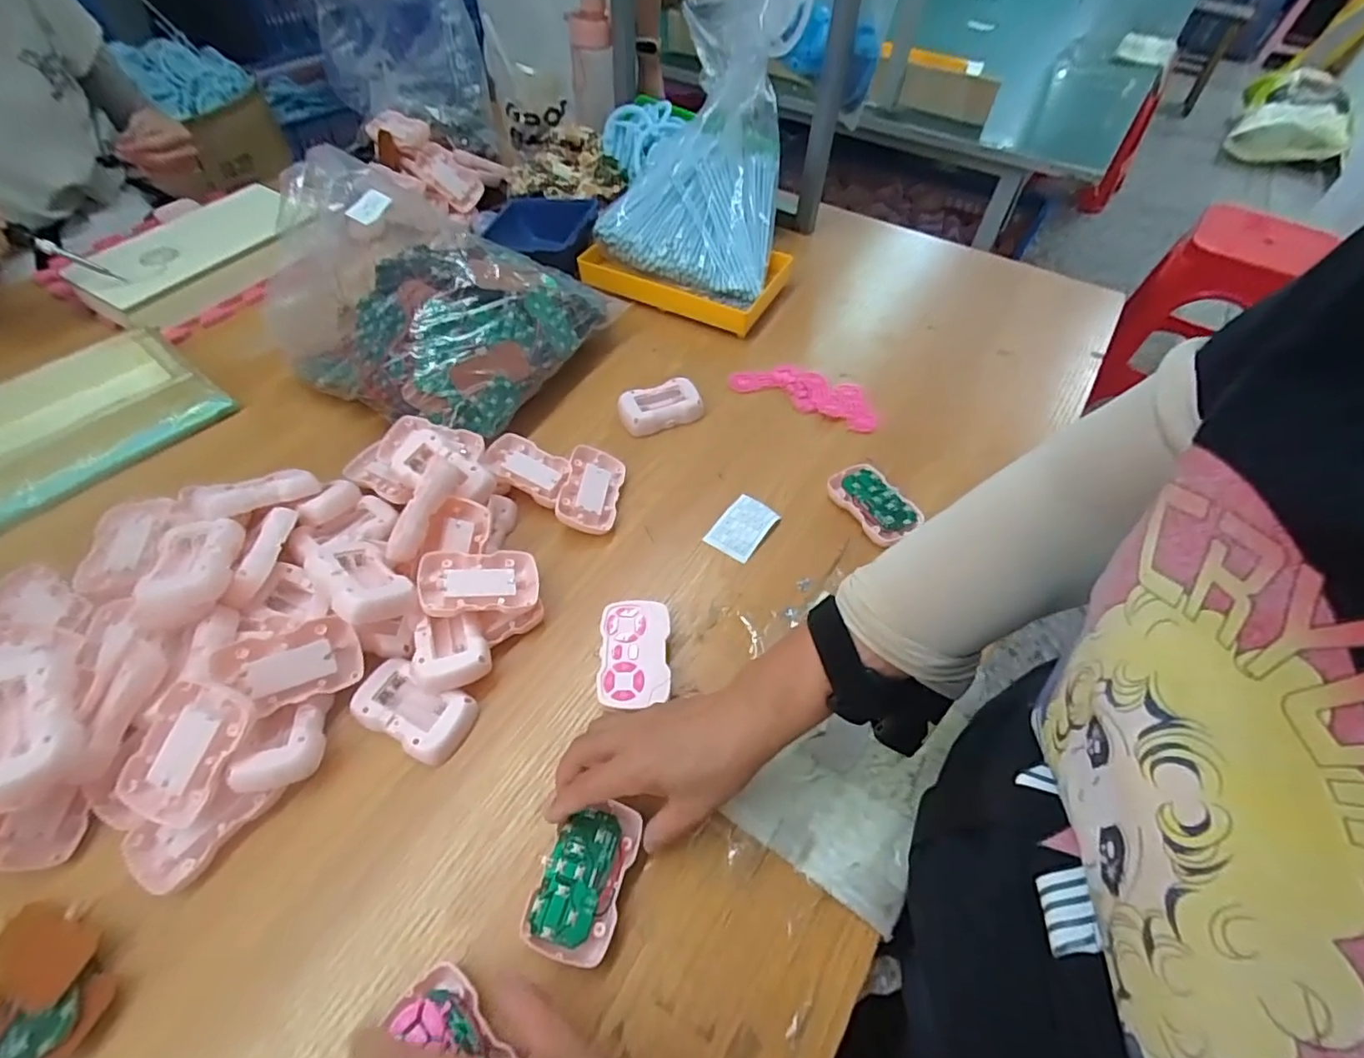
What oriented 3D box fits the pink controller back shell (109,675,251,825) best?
[{"bbox_3d":[-0.329,0.147,0.385,0.057,0.011,0.097,24,89,-1],"label":"pink controller back shell"}]

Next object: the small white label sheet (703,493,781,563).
[{"bbox_3d":[0.059,-0.003,0.565,0.047,0.008,0.070,30,58,22],"label":"small white label sheet"}]

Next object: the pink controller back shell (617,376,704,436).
[{"bbox_3d":[-0.025,-0.137,0.651,0.088,0.026,0.054,-16,53,-11],"label":"pink controller back shell"}]

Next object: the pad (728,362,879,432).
[{"bbox_3d":[0.146,-0.164,0.686,0.176,0.017,0.067,23,56,18],"label":"pad"}]

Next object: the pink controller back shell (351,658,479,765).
[{"bbox_3d":[-0.203,0.139,0.444,0.087,0.024,0.052,20,55,15],"label":"pink controller back shell"}]

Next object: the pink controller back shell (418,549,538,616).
[{"bbox_3d":[-0.165,0.044,0.476,0.092,0.013,0.057,4,51,-22],"label":"pink controller back shell"}]

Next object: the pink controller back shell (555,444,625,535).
[{"bbox_3d":[-0.088,-0.038,0.568,0.055,0.017,0.092,22,51,-18],"label":"pink controller back shell"}]

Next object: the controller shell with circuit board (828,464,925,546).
[{"bbox_3d":[0.188,-0.026,0.571,0.055,0.018,0.089,-27,56,-19],"label":"controller shell with circuit board"}]

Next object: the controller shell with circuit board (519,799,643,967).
[{"bbox_3d":[-0.062,0.228,0.384,0.053,0.020,0.092,13,53,11],"label":"controller shell with circuit board"}]

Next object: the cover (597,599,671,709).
[{"bbox_3d":[-0.037,0.103,0.470,0.055,0.025,0.087,-1,52,0],"label":"cover"}]

